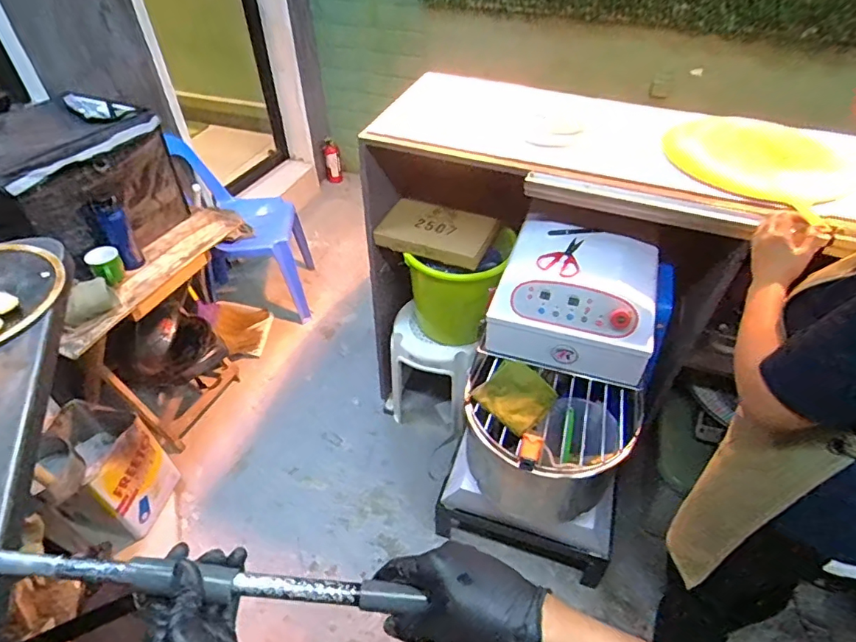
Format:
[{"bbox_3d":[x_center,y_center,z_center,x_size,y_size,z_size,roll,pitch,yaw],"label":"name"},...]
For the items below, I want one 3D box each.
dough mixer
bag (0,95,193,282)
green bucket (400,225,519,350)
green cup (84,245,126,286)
[{"bbox_3d":[0.344,0.256,1.388,0.455,0.887,0.528,24,49,23],"label":"dough mixer"},{"bbox_3d":[-1.060,-0.405,1.516,0.452,0.338,0.535,14,46,14],"label":"bag"},{"bbox_3d":[0.095,-0.103,1.580,0.270,0.345,0.256,0,44,0],"label":"green bucket"},{"bbox_3d":[-0.903,-0.152,1.448,0.083,0.090,0.083,0,44,0],"label":"green cup"}]

